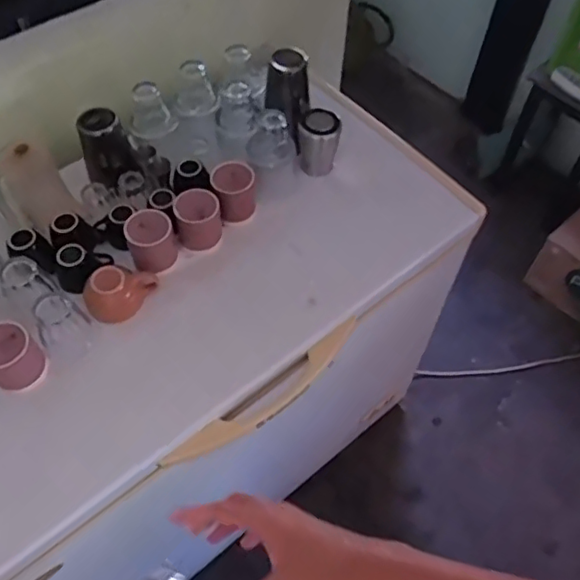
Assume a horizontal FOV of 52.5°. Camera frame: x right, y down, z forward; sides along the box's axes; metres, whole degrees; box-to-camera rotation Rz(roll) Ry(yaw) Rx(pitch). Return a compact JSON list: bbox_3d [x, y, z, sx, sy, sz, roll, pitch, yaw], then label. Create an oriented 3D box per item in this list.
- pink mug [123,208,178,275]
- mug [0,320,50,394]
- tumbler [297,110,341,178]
[{"bbox_3d":[-0.208,-0.075,0.882,0.072,0.072,0.074,-17,58,-12],"label":"pink mug"},{"bbox_3d":[-0.369,0.088,0.780,0.064,0.082,0.068,36,63,21],"label":"mug"},{"bbox_3d":[0.050,-0.256,1.010,0.068,0.088,0.085,5,56,2],"label":"tumbler"}]

